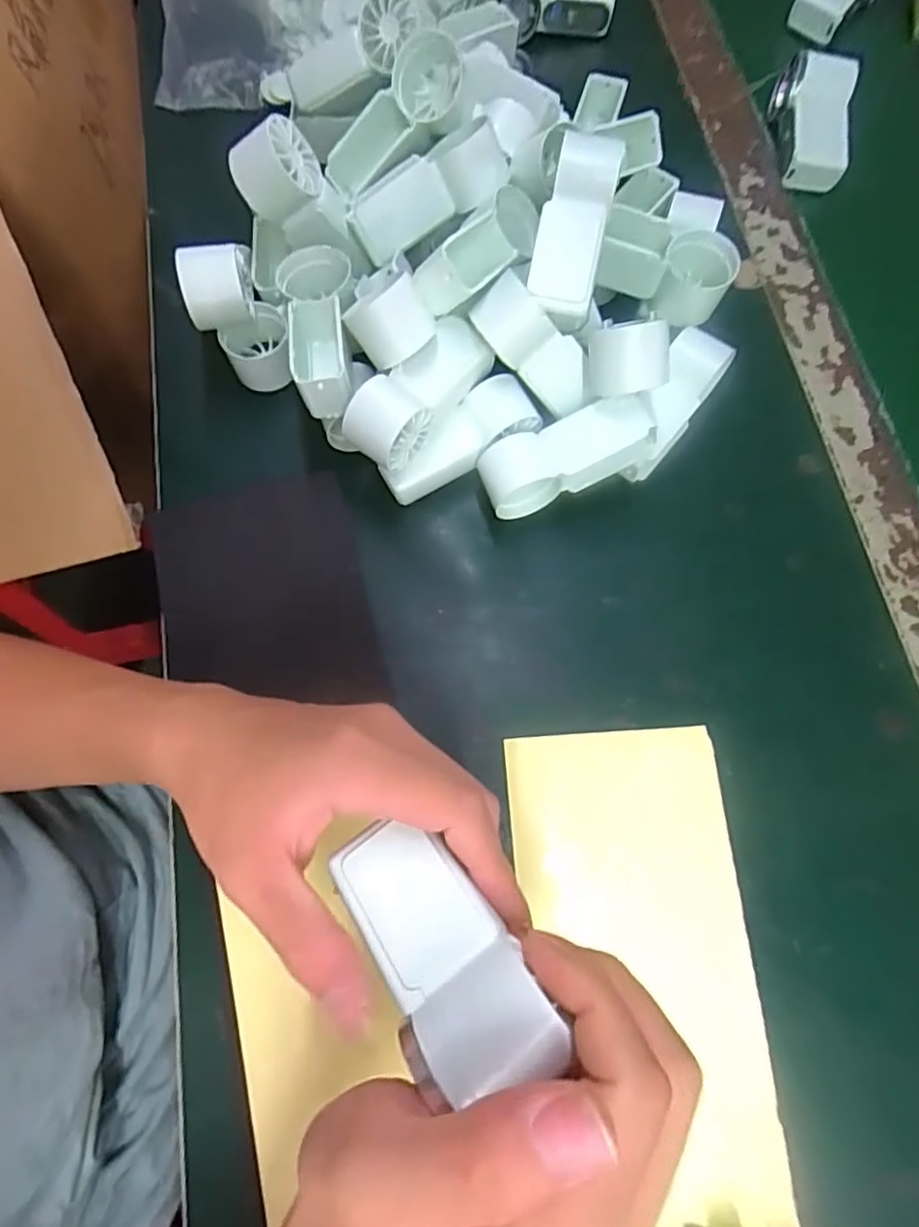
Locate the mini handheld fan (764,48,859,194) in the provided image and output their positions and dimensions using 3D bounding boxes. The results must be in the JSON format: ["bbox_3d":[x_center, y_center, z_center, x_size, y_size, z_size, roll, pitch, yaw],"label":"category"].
[{"bbox_3d":[0.257,-0.359,0.440,0.048,0.032,0.096,9,73,1],"label":"mini handheld fan"}]

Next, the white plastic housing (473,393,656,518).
[{"bbox_3d":[0.058,-0.087,0.337,0.092,0.036,0.032,-22,74,14],"label":"white plastic housing"}]

